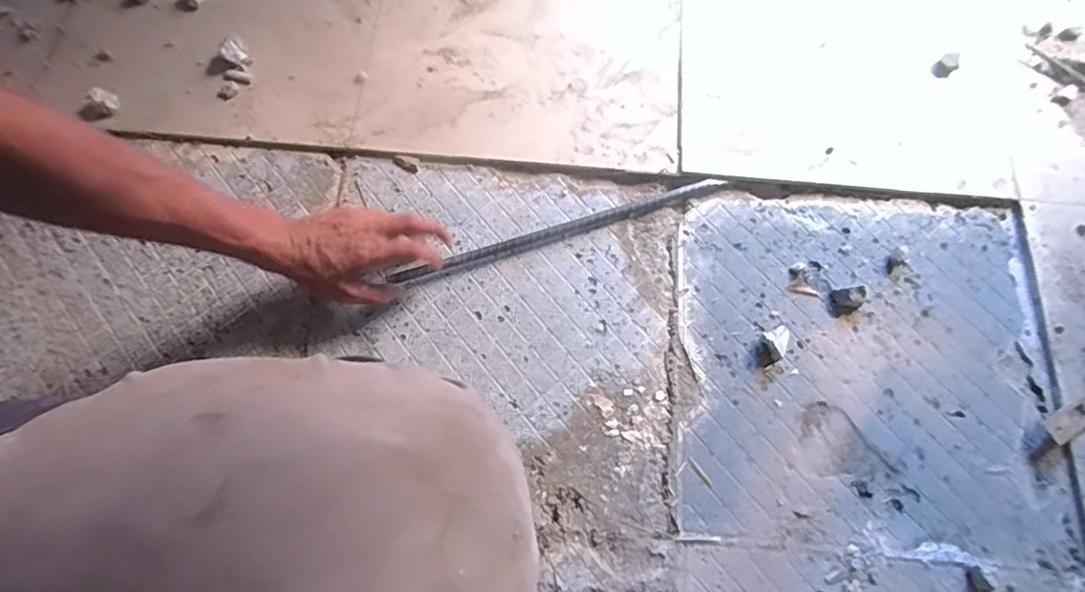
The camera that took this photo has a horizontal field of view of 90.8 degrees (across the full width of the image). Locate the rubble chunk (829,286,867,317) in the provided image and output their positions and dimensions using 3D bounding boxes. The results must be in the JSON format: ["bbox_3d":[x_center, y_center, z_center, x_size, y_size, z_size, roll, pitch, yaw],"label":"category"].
[{"bbox_3d":[0.335,0.006,0.585,0.031,0.018,0.029,0,74,0],"label":"rubble chunk"}]

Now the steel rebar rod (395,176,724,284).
[{"bbox_3d":[0.021,-0.075,0.603,0.386,0.011,0.014,-18,75,-7],"label":"steel rebar rod"}]

